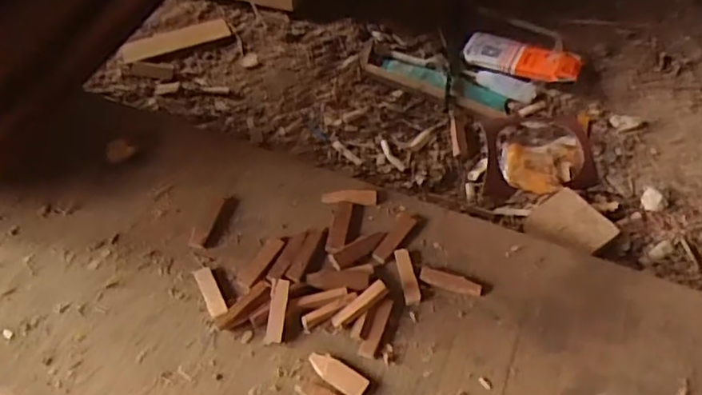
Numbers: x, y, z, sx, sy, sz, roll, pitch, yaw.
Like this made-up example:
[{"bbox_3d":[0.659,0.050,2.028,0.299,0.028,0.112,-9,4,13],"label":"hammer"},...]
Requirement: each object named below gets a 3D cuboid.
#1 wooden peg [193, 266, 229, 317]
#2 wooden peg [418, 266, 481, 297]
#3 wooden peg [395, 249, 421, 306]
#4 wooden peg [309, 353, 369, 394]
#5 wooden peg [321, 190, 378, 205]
[{"bbox_3d":[-0.110,0.074,0.498,0.014,0.006,0.047,-23,59,-16],"label":"wooden peg"},{"bbox_3d":[0.079,0.067,0.501,0.049,0.007,0.013,17,57,10],"label":"wooden peg"},{"bbox_3d":[0.045,0.062,0.503,0.013,0.004,0.046,-15,66,6],"label":"wooden peg"},{"bbox_3d":[-0.010,0.127,0.457,0.047,0.005,0.017,29,60,18],"label":"wooden peg"},{"bbox_3d":[-0.001,0.000,0.547,0.048,0.007,0.014,0,56,-1],"label":"wooden peg"}]

